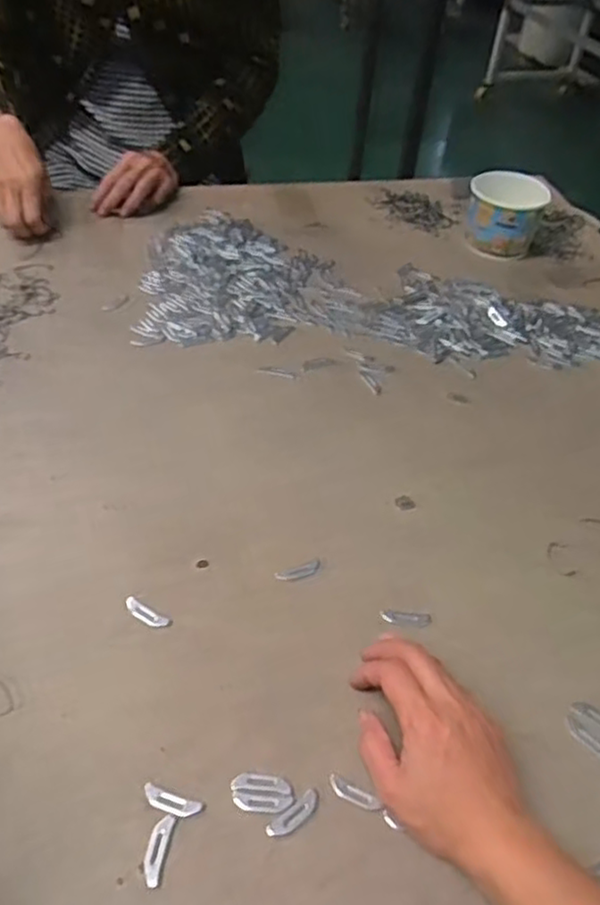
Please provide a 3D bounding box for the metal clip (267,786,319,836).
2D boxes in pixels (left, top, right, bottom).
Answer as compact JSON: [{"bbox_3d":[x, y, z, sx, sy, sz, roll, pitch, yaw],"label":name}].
[{"bbox_3d":[-0.003,0.211,0.401,0.035,0.004,0.011,-29,55,-29],"label":"metal clip"}]

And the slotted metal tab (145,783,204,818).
[{"bbox_3d":[-0.075,0.203,0.400,0.036,0.004,0.011,16,47,10],"label":"slotted metal tab"}]

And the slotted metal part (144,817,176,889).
[{"bbox_3d":[-0.080,0.221,0.383,0.012,0.004,0.034,10,46,4],"label":"slotted metal part"}]

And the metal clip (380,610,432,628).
[{"bbox_3d":[0.077,0.119,0.496,0.037,0.004,0.011,2,46,-3],"label":"metal clip"}]

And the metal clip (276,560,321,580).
[{"bbox_3d":[0.000,0.089,0.518,0.035,0.004,0.011,-13,49,-17],"label":"metal clip"}]

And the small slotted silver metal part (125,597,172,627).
[{"bbox_3d":[-0.108,0.113,0.485,0.038,0.004,0.012,25,49,18],"label":"small slotted silver metal part"}]

